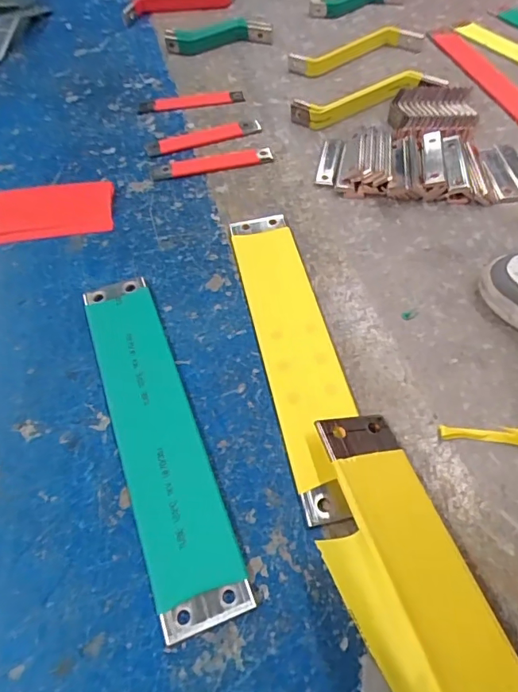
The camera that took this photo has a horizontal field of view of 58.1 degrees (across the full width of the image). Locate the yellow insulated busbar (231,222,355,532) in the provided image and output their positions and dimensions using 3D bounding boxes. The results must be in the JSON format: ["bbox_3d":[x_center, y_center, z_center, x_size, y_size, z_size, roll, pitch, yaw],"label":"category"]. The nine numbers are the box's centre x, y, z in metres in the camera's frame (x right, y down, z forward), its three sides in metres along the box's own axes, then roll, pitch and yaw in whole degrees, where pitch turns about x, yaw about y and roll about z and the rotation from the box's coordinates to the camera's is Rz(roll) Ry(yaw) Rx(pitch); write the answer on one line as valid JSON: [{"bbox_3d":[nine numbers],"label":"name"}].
[{"bbox_3d":[0.040,-0.007,0.535,0.080,0.012,0.396,-12,57,-5],"label":"yellow insulated busbar"}]

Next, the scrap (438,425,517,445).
[{"bbox_3d":[0.223,0.087,0.465,0.083,0.008,0.018,5,57,6],"label":"scrap"}]

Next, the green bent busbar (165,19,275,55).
[{"bbox_3d":[-0.080,-0.610,0.916,0.203,0.038,0.044,-11,57,-4],"label":"green bent busbar"}]

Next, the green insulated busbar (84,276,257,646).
[{"bbox_3d":[-0.108,0.079,0.486,0.081,0.012,0.386,-19,58,-10],"label":"green insulated busbar"}]

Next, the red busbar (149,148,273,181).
[{"bbox_3d":[-0.073,-0.281,0.716,0.186,0.006,0.036,-15,57,-7],"label":"red busbar"}]

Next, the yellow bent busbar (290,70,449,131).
[{"bbox_3d":[0.180,-0.413,0.775,0.260,0.034,0.061,-19,58,-10],"label":"yellow bent busbar"}]

